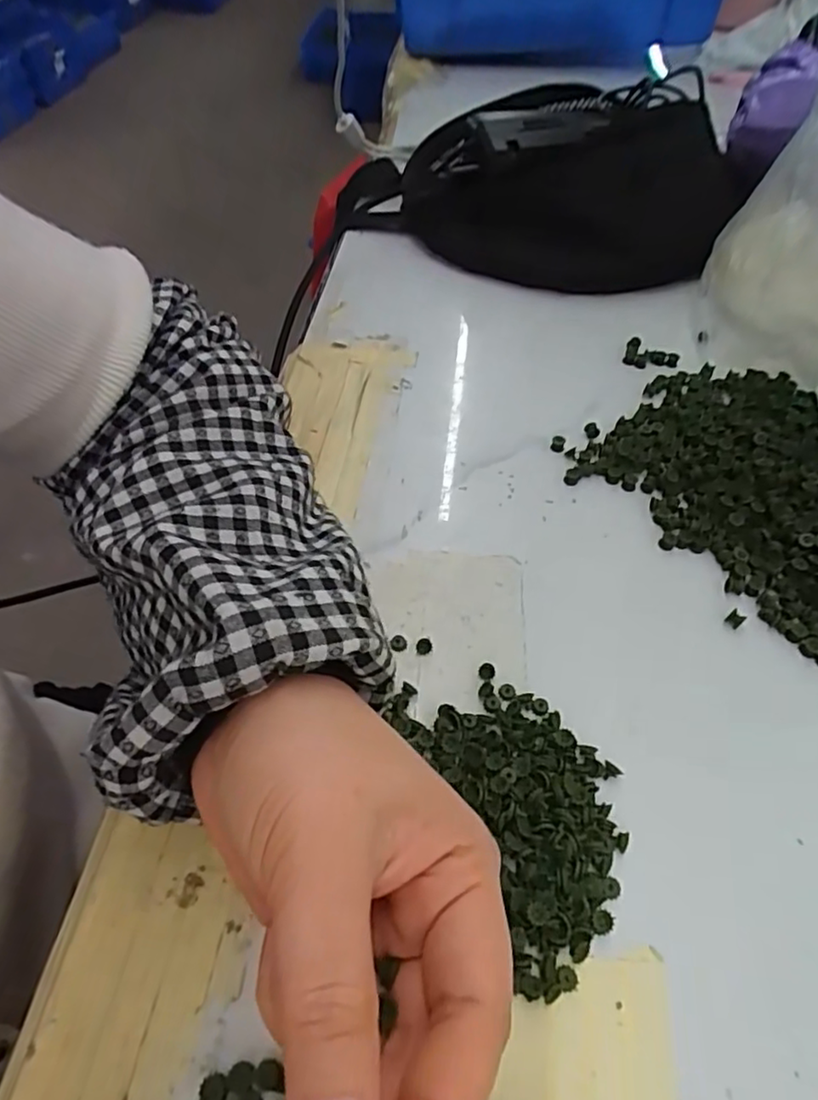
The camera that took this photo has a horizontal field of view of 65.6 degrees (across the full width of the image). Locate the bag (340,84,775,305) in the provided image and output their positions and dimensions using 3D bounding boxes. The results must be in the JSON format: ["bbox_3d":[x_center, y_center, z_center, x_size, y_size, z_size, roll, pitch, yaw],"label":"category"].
[{"bbox_3d":[0.094,-0.287,0.473,0.270,0.079,0.187,18,55,13],"label":"bag"}]

